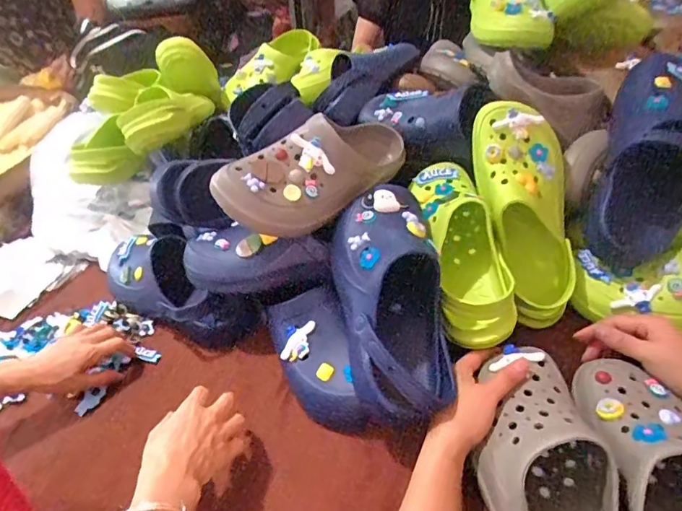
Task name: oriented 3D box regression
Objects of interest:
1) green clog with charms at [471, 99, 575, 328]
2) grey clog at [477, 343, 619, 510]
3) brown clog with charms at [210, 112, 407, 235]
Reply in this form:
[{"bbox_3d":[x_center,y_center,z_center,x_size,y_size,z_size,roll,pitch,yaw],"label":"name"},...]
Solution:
[{"bbox_3d":[0.242,-0.059,0.639,0.115,0.292,0.083,-9,-8,-2],"label":"green clog with charms"},{"bbox_3d":[0.184,0.200,0.444,0.102,0.089,0.277,-3,46,7],"label":"grey clog"},{"bbox_3d":[-0.020,-0.113,0.644,0.292,0.116,0.090,-34,5,-22],"label":"brown clog with charms"}]

